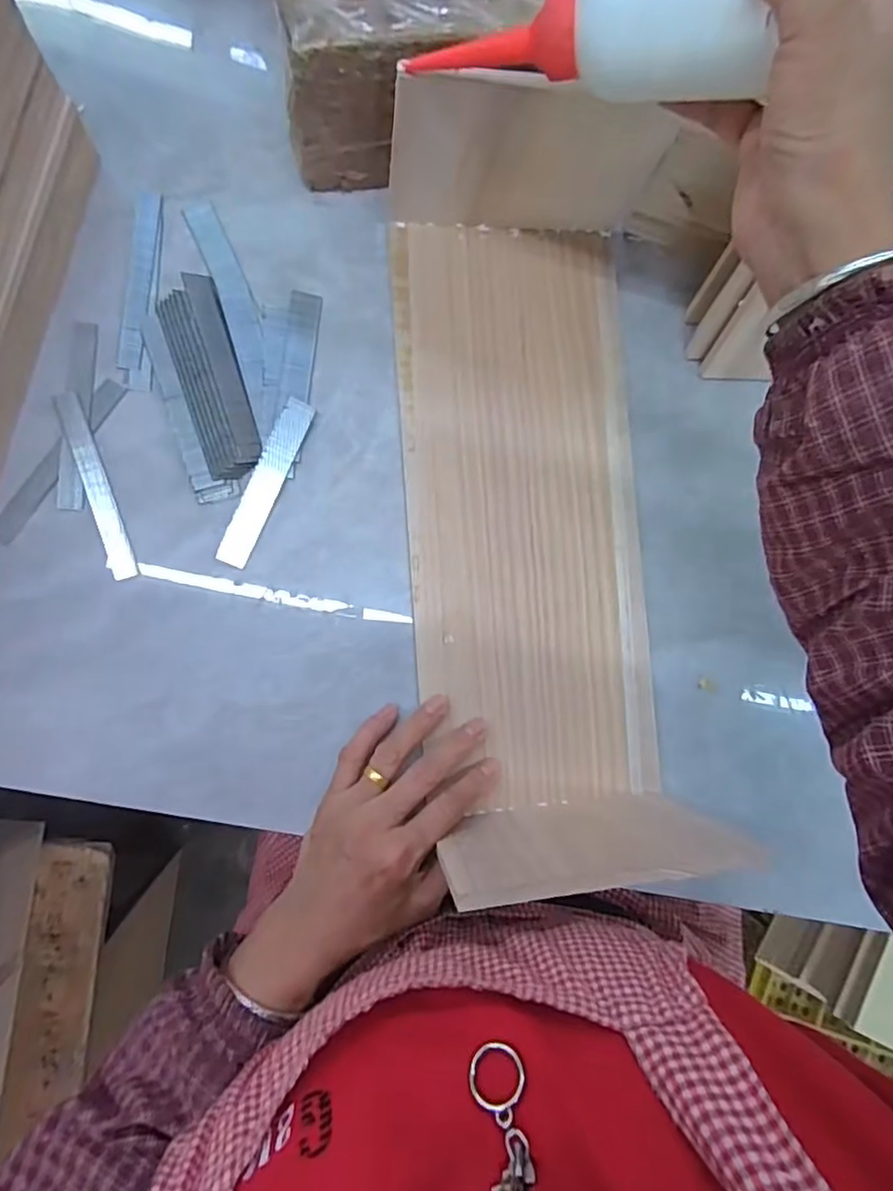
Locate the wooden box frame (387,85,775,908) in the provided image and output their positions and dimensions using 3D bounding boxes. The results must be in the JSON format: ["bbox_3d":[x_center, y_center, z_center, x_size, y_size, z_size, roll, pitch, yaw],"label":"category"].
[{"bbox_3d":[0.066,-0.060,0.338,0.165,0.116,0.393,-5,89,-9],"label":"wooden box frame"}]

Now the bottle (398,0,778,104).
[{"bbox_3d":[0.068,-0.236,0.246,0.174,0.038,0.046,11,84,28],"label":"bottle"}]

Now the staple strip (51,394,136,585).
[{"bbox_3d":[-0.212,-0.066,0.357,0.016,0.004,0.116,-18,90,-9],"label":"staple strip"}]

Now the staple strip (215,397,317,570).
[{"bbox_3d":[-0.113,-0.071,0.369,0.019,0.004,0.111,24,84,-6],"label":"staple strip"}]

